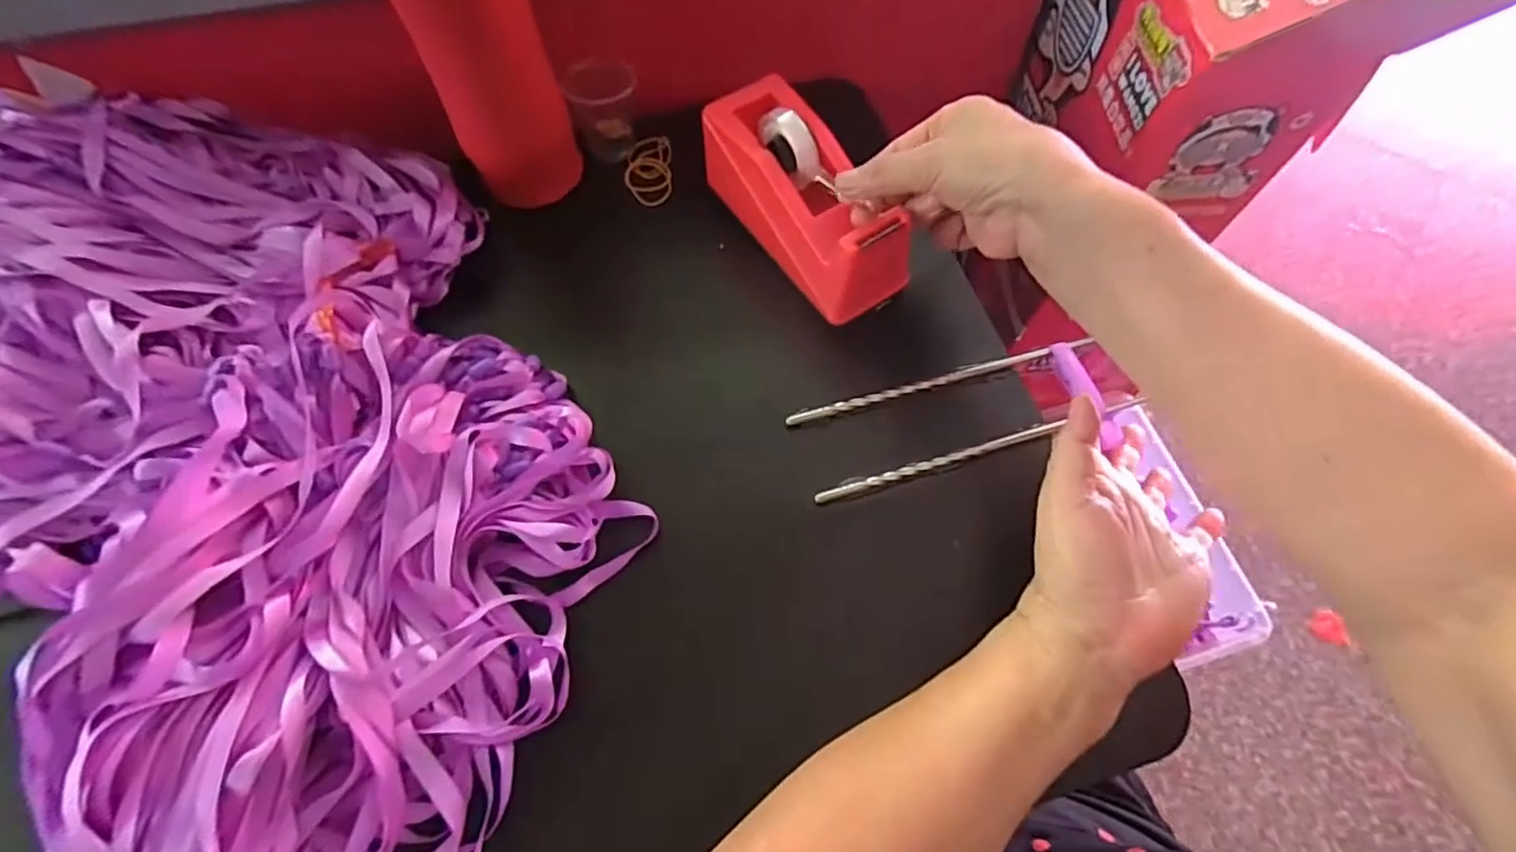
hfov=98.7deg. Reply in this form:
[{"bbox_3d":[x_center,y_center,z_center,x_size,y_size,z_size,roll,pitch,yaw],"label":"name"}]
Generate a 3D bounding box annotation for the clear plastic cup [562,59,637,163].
[{"bbox_3d":[-0.108,-0.226,0.464,0.046,0.046,0.043,0,65,0],"label":"clear plastic cup"}]

